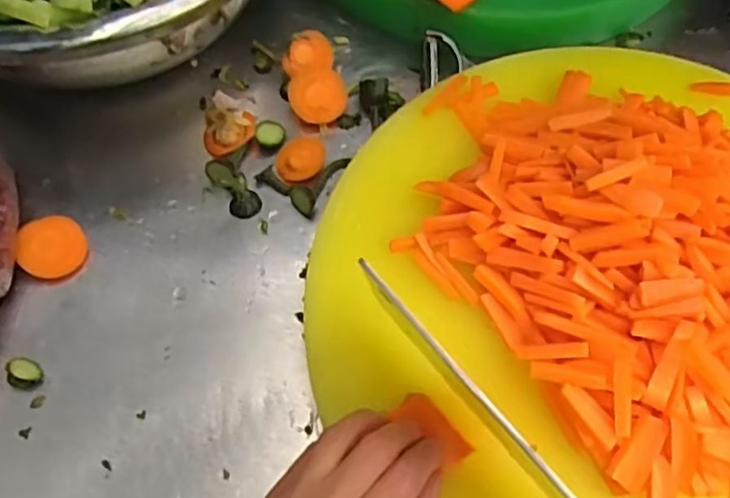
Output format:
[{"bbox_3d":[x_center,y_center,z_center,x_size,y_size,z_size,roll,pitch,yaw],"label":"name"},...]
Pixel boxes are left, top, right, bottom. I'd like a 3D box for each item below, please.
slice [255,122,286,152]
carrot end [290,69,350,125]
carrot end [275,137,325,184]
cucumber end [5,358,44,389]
[{"bbox_3d":[-0.069,-0.084,0.458,0.021,0.009,0.021,0,69,-1],"label":"slice"},{"bbox_3d":[-0.033,-0.113,0.464,0.044,0.016,0.039,-20,70,-8],"label":"carrot end"},{"bbox_3d":[-0.046,-0.063,0.448,0.039,0.007,0.032,-41,74,-15],"label":"carrot end"},{"bbox_3d":[-0.205,0.074,0.374,0.018,0.012,0.016,38,73,13],"label":"cucumber end"}]

